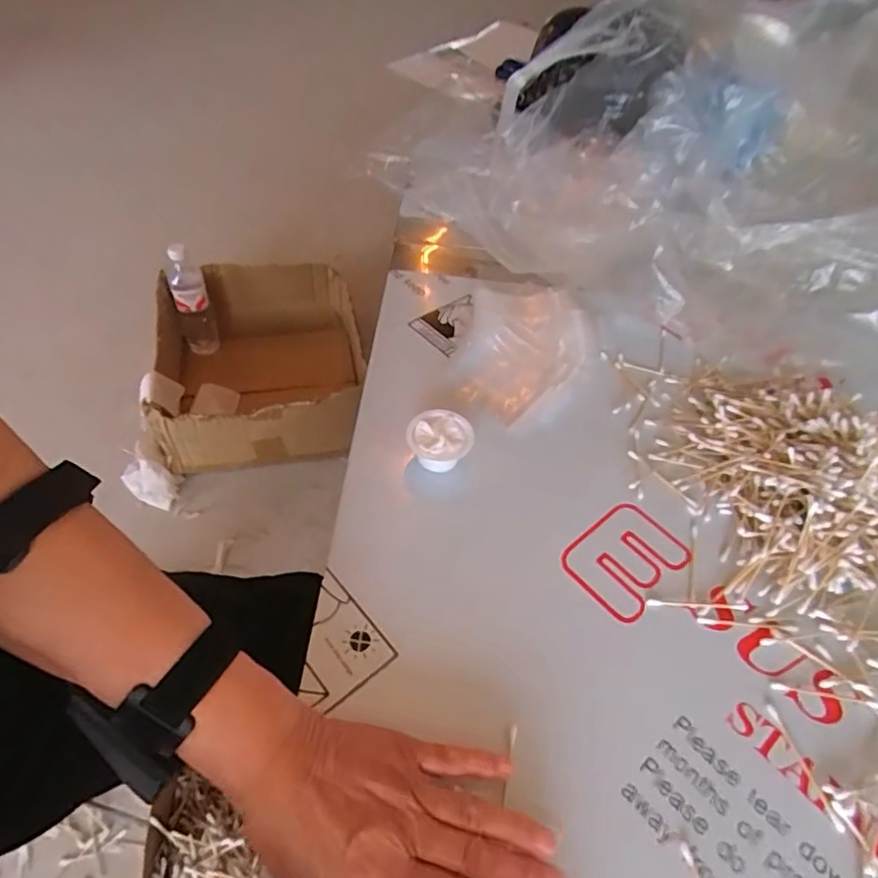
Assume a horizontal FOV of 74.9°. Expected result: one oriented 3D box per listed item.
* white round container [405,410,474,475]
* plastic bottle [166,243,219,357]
[{"bbox_3d":[0.000,0.004,0.486,0.054,0.034,0.046,29,54,18],"label":"white round container"},{"bbox_3d":[-0.481,-0.247,1.125,0.066,0.202,0.071,-13,32,-15],"label":"plastic bottle"}]

